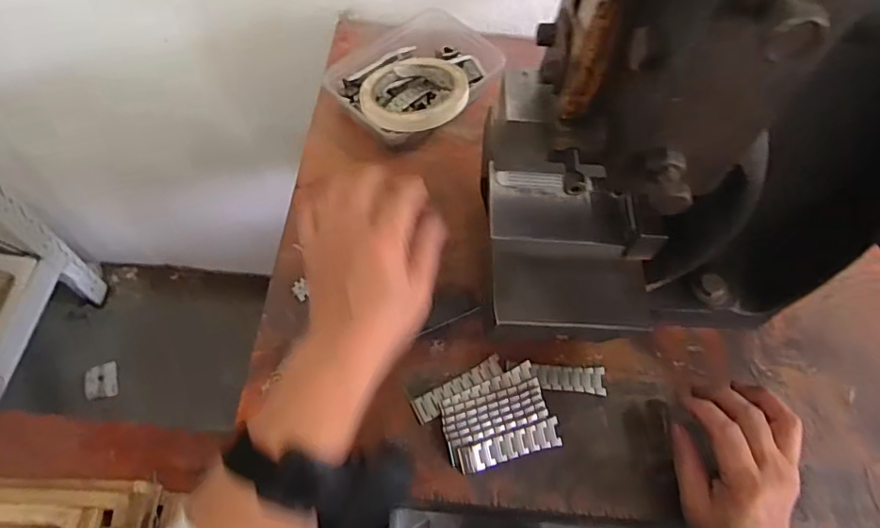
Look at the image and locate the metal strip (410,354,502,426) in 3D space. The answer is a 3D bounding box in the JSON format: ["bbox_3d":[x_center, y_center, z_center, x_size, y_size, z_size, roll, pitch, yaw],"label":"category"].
[{"bbox_3d":[0.016,0.098,0.427,0.077,0.006,0.021,-24,66,-16],"label":"metal strip"}]

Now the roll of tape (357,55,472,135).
[{"bbox_3d":[-0.024,-0.164,0.520,0.101,0.026,0.095,2,61,-3],"label":"roll of tape"}]

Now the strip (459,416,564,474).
[{"bbox_3d":[0.053,0.136,0.406,0.078,0.004,0.022,-13,89,-10],"label":"strip"}]

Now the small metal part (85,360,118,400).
[{"bbox_3d":[-0.696,0.240,1.117,0.057,0.004,0.068,-5,77,-39],"label":"small metal part"}]

